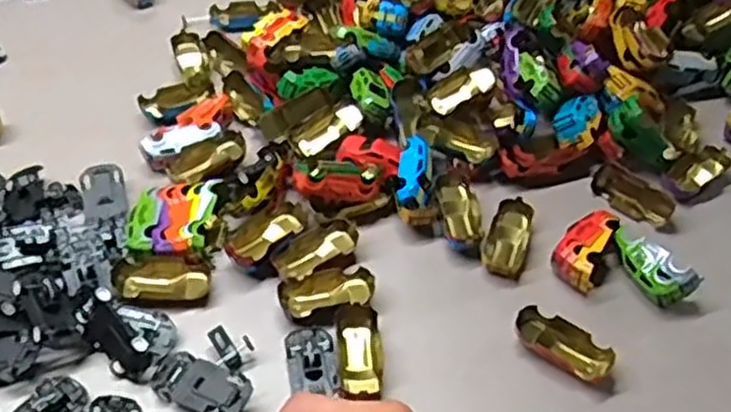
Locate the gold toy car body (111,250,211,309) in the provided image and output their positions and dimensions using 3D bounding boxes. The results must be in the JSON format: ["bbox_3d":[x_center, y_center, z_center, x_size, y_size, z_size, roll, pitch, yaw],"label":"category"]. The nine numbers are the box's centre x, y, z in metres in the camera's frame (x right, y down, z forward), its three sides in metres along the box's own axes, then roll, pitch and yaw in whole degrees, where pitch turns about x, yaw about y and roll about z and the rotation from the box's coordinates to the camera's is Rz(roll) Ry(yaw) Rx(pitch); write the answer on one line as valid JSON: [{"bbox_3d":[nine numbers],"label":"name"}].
[{"bbox_3d":[-0.139,0.049,0.506,0.061,0.015,0.036,0,46,-4],"label":"gold toy car body"}]

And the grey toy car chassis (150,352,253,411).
[{"bbox_3d":[-0.099,0.109,0.453,0.060,0.015,0.031,21,48,16],"label":"grey toy car chassis"}]

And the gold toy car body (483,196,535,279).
[{"bbox_3d":[0.106,0.022,0.552,0.029,0.019,0.063,16,47,11],"label":"gold toy car body"}]

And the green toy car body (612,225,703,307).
[{"bbox_3d":[0.200,0.040,0.528,0.024,0.035,0.068,-20,51,-22],"label":"green toy car body"}]

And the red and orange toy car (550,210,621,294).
[{"bbox_3d":[0.157,0.030,0.539,0.033,0.026,0.066,25,49,19],"label":"red and orange toy car"}]

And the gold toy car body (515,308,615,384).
[{"bbox_3d":[0.129,0.092,0.490,0.064,0.015,0.030,30,51,23],"label":"gold toy car body"}]

